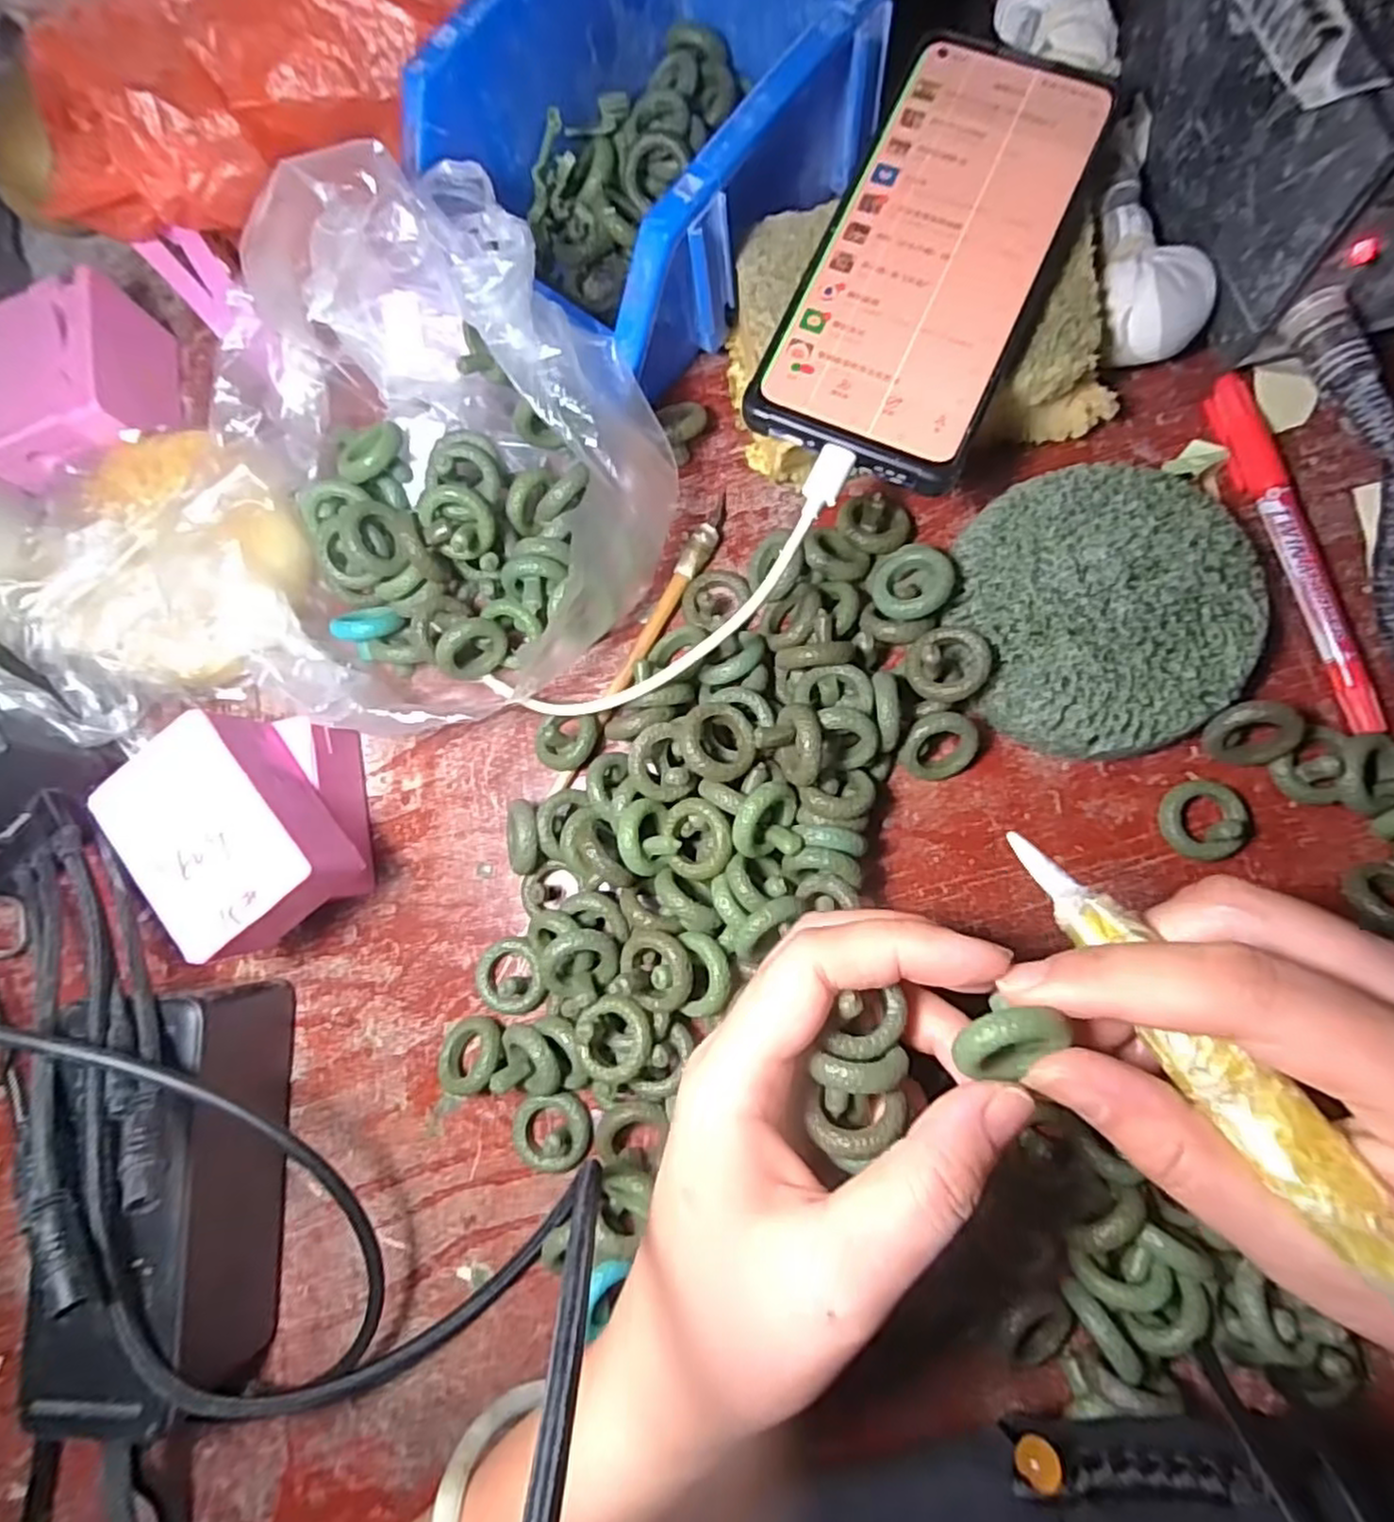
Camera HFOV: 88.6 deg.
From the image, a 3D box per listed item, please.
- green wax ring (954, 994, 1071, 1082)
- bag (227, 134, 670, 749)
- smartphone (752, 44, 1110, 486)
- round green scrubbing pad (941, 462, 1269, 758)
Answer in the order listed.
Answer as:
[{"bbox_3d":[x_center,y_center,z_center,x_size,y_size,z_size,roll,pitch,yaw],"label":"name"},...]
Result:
[{"bbox_3d":[0.073,0.066,0.167,0.025,0.006,0.023,-4,126,-5],"label":"green wax ring"},{"bbox_3d":[-0.098,-0.113,0.253,0.157,0.075,0.174,-23,80,3],"label":"bag"},{"bbox_3d":[0.082,-0.171,0.244,0.074,0.017,0.160,25,88,8],"label":"smartphone"},{"bbox_3d":[0.143,-0.054,0.252,0.095,0.021,0.099,-1,82,7],"label":"round green scrubbing pad"}]

